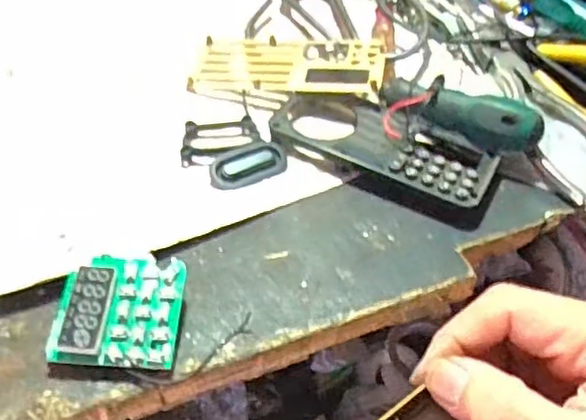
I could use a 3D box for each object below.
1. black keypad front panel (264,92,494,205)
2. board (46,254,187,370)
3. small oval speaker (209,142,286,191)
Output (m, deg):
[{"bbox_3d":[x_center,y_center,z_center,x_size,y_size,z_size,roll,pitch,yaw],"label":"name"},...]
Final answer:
[{"bbox_3d":[0.043,-0.034,0.316,0.112,0.015,0.047,23,48,17],"label":"black keypad front panel"},{"bbox_3d":[-0.065,0.038,0.239,0.045,0.015,0.042,3,46,-2],"label":"board"},{"bbox_3d":[-0.022,-0.022,0.303,0.038,0.006,0.021,-18,50,-21],"label":"small oval speaker"}]

